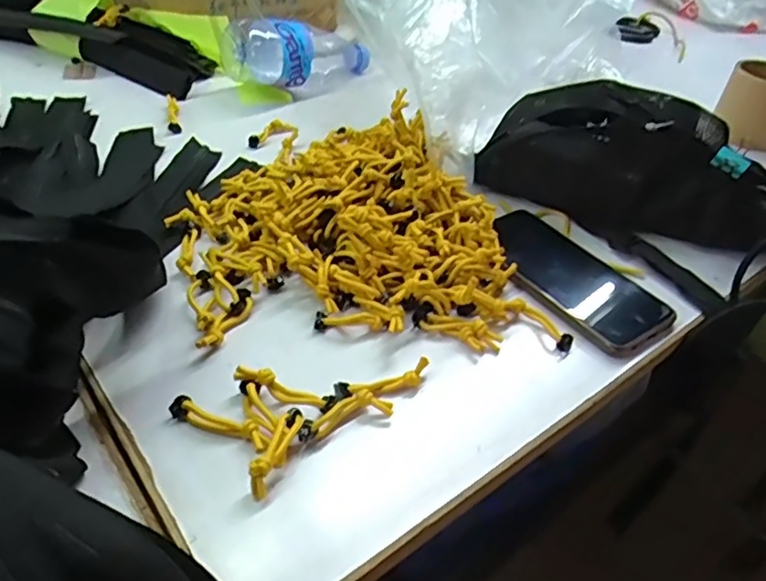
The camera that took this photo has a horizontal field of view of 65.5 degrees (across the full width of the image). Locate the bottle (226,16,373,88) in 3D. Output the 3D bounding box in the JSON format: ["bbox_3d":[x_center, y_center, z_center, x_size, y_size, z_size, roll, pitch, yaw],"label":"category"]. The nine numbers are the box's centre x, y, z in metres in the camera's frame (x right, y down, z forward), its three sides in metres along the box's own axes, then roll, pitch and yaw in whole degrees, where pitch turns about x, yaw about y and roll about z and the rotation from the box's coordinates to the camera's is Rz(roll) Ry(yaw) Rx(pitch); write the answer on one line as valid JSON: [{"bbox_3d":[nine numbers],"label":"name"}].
[{"bbox_3d":[-0.093,-0.278,0.697,0.074,0.073,0.184,37,35,28],"label":"bottle"}]

